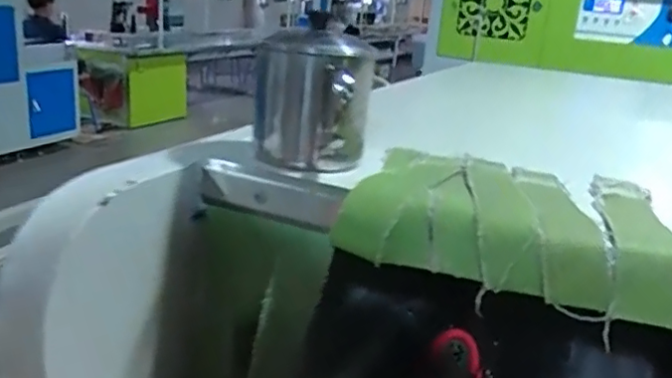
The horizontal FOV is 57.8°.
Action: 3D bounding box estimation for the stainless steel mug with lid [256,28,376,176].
[{"bbox_3d":[-0.015,-0.064,0.433,0.080,0.087,0.087,2,19,-5],"label":"stainless steel mug with lid"}]

